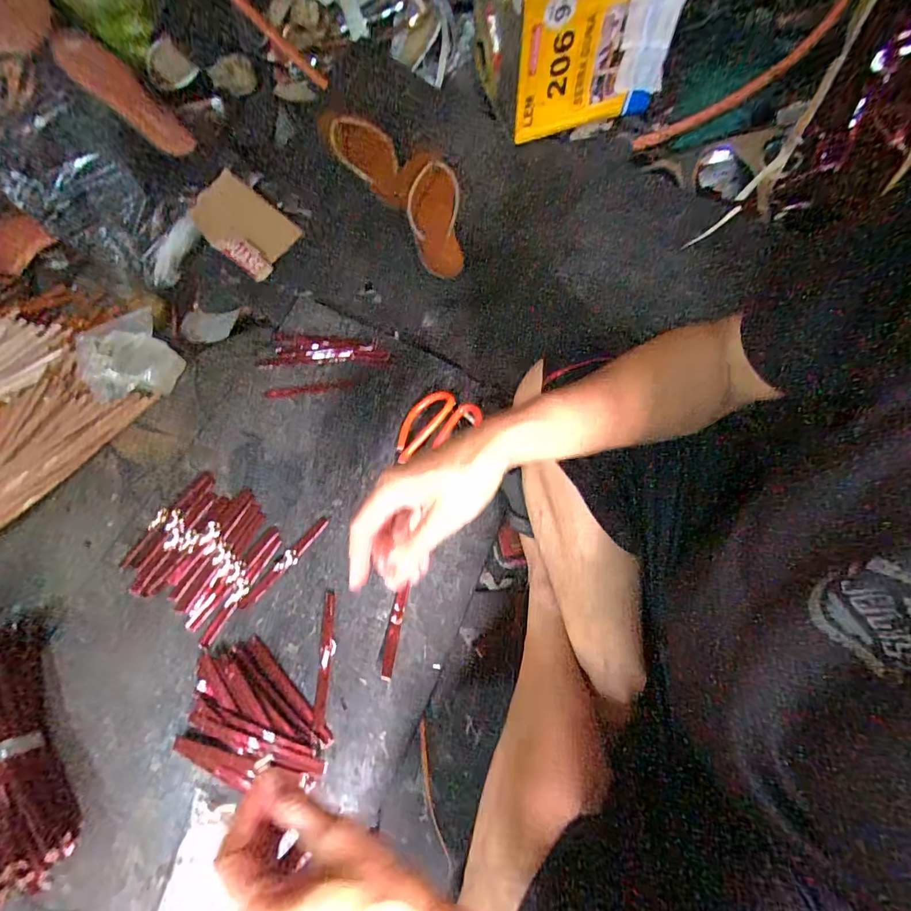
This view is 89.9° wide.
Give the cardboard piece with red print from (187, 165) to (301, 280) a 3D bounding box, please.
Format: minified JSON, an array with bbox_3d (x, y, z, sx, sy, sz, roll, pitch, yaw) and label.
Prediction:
[{"bbox_3d":[-0.350,-0.384,0.761,0.147,0.031,0.121,40,70,-17],"label":"cardboard piece with red print"}]

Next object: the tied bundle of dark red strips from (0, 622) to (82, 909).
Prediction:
[{"bbox_3d":[-0.468,0.309,0.475,0.092,0.062,0.260,-22,72,-9],"label":"tied bundle of dark red strips"}]

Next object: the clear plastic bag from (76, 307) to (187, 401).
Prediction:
[{"bbox_3d":[-0.477,-0.142,0.666,0.120,0.042,0.123,-27,70,-9],"label":"clear plastic bag"}]

